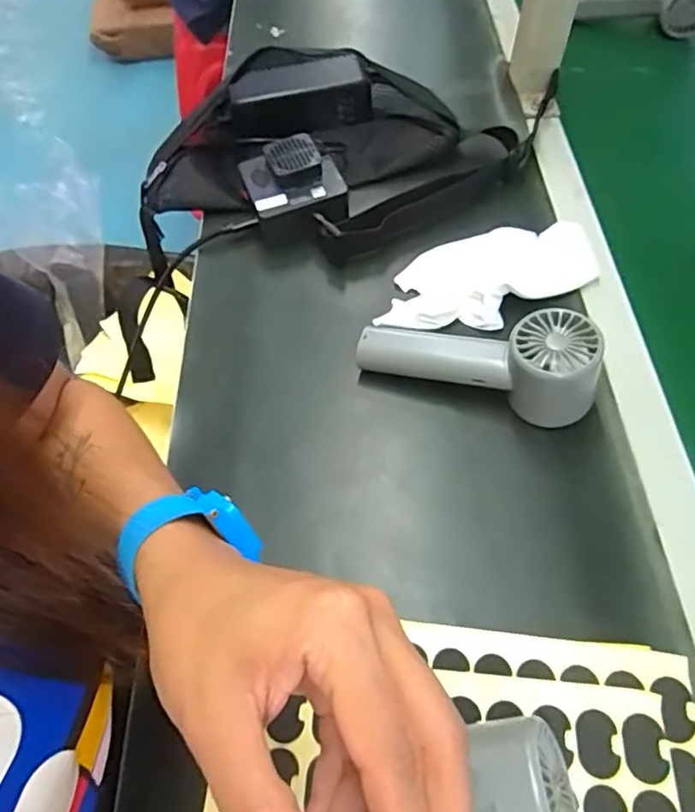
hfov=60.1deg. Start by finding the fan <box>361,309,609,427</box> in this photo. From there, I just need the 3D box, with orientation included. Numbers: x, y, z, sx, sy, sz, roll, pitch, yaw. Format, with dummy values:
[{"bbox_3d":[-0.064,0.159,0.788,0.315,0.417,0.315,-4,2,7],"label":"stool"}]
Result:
[{"bbox_3d":[0.081,-0.031,0.391,0.154,0.053,0.052,9,59,7],"label":"fan"}]

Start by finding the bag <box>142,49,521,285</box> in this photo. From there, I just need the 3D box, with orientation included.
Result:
[{"bbox_3d":[-0.018,-0.223,0.532,0.321,0.079,0.203,6,57,5],"label":"bag"}]

